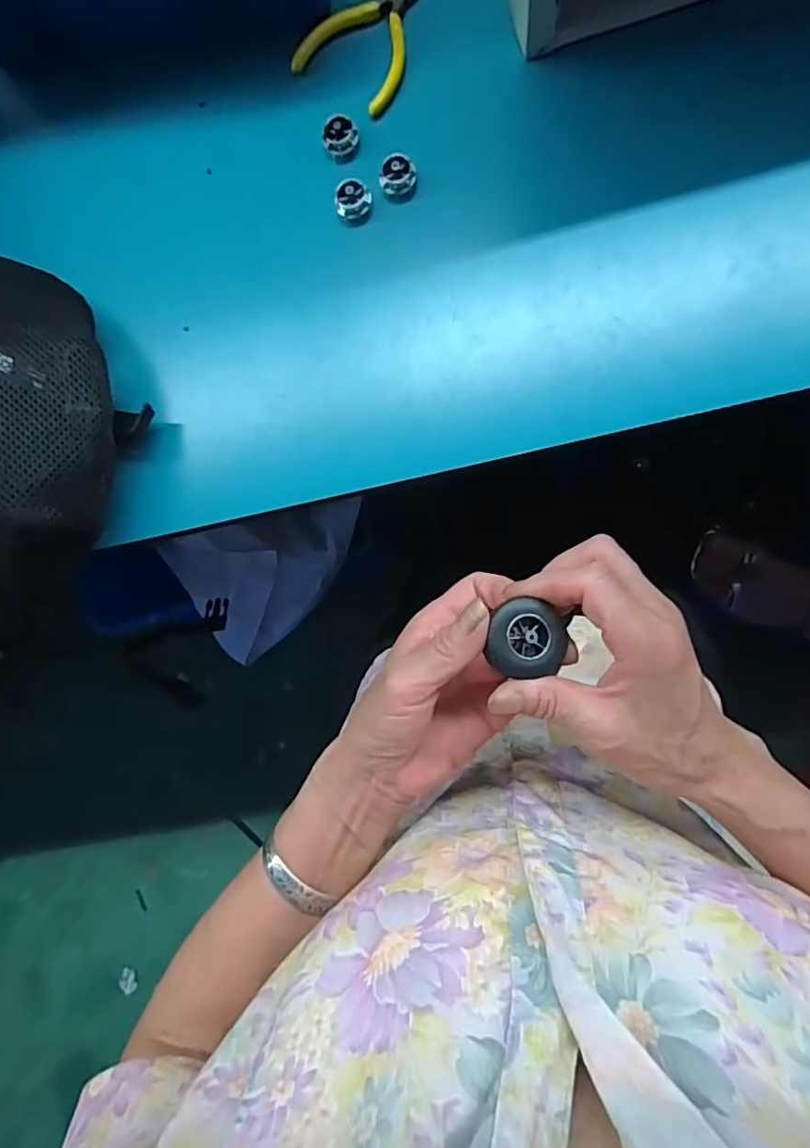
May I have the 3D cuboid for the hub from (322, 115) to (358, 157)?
[{"bbox_3d":[-0.046,-0.311,0.394,0.024,0.013,0.022,0,87,9],"label":"hub"}]

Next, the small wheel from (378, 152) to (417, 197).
[{"bbox_3d":[-0.005,-0.277,0.387,0.025,0.016,0.022,-13,85,8],"label":"small wheel"}]

